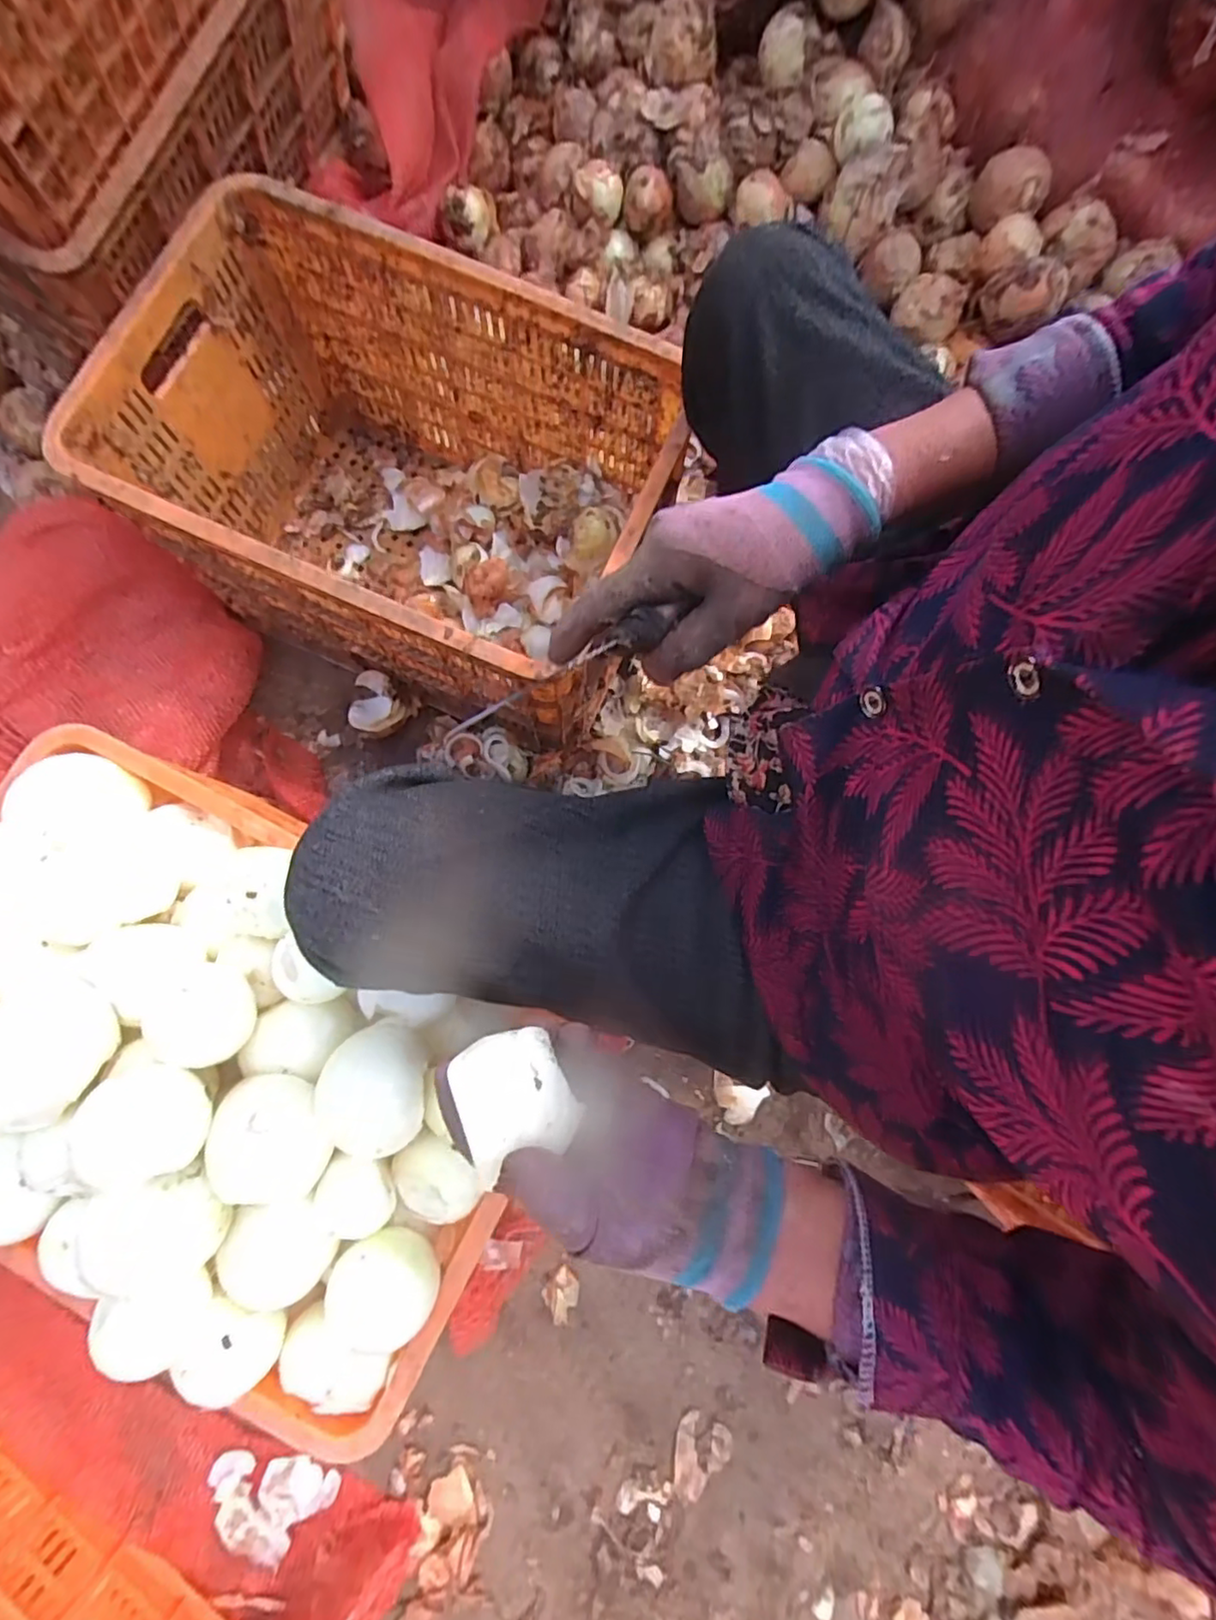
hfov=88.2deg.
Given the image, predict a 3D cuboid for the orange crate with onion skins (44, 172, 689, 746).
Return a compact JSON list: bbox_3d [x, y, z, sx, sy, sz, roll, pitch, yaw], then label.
[{"bbox_3d":[-0.202,-0.329,0.689,0.498,0.297,0.333,23,80,4],"label":"orange crate with onion skins"}]

